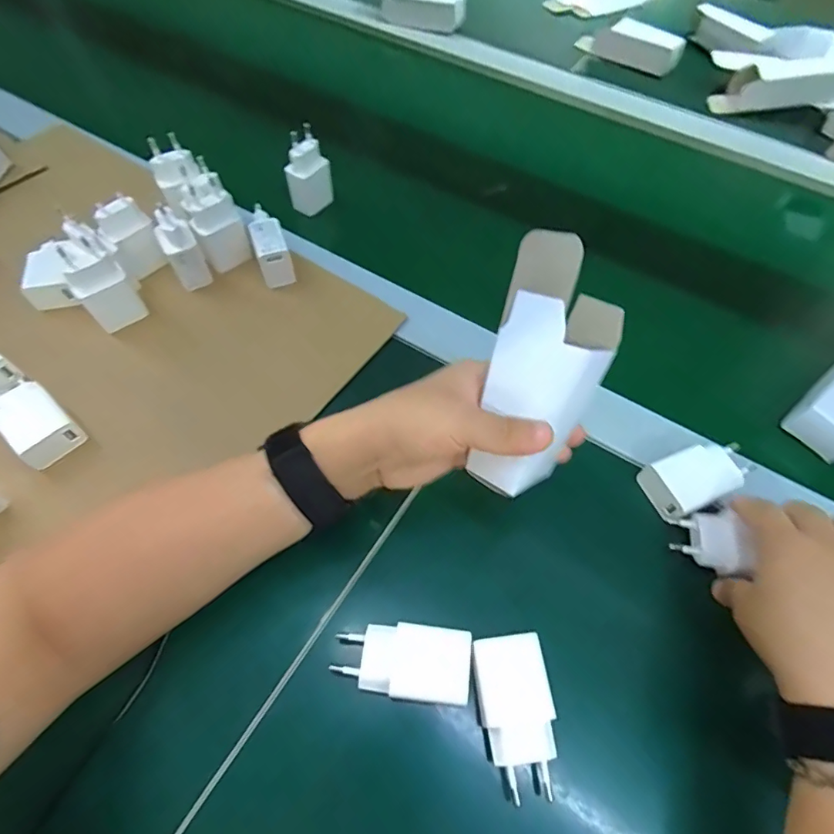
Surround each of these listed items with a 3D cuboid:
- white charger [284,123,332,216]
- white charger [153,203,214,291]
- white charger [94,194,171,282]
[{"bbox_3d":[-0.108,-0.244,0.498,0.027,0.072,0.042,30,64,14],"label":"white charger"},{"bbox_3d":[-0.204,-0.146,0.429,0.027,0.070,0.037,-28,65,-16],"label":"white charger"},{"bbox_3d":[-0.245,-0.151,0.431,0.039,0.067,0.024,-35,67,-19],"label":"white charger"}]

